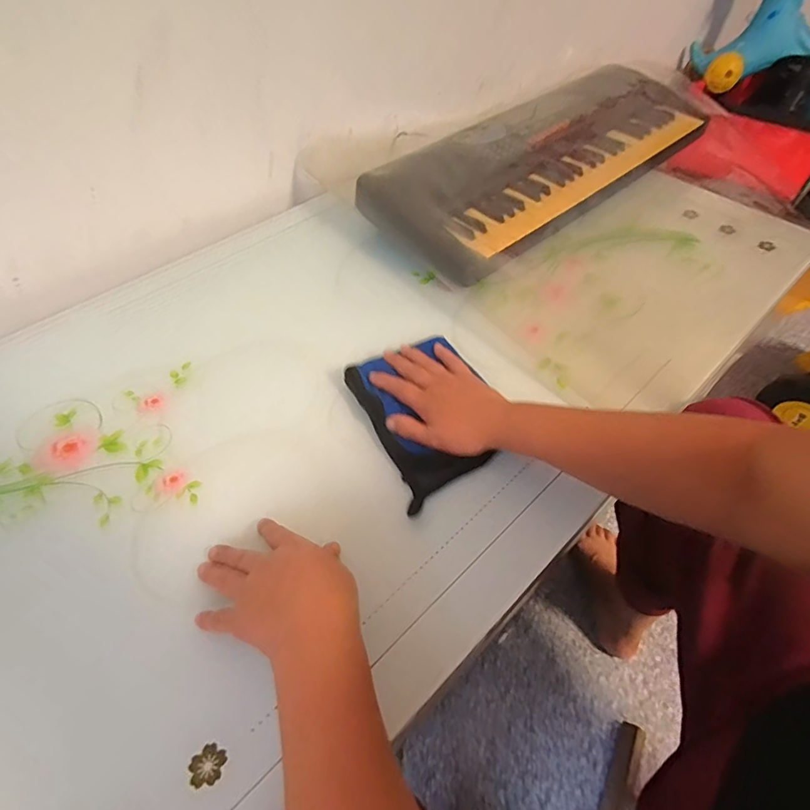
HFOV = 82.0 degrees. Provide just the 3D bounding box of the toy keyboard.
[{"bbox_3d":[0.254,-0.445,0.828,0.702,0.080,0.256,-38,61,-25],"label":"toy keyboard"}]

